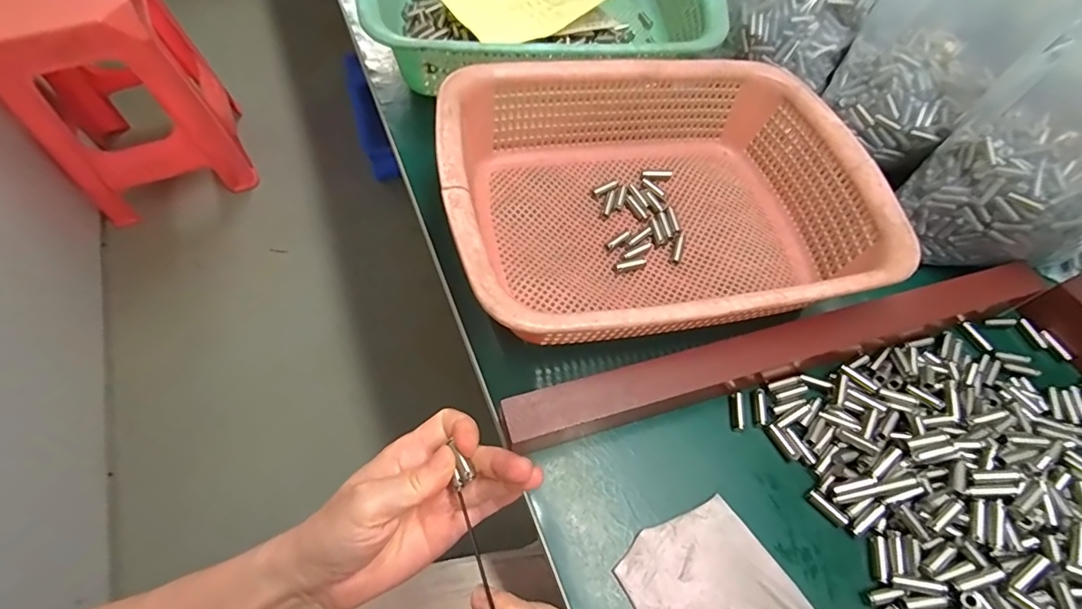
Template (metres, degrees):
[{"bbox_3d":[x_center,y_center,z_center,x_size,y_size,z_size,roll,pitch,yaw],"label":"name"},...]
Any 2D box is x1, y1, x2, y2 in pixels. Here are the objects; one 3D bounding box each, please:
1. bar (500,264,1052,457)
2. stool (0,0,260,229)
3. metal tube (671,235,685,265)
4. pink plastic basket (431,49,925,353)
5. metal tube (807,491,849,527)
[{"bbox_3d":[0.170,0.029,0.329,0.393,0.038,0.028,-14,63,-11],"label":"bar"},{"bbox_3d":[-0.990,-0.499,1.180,0.375,0.488,0.407,-26,66,-16],"label":"stool"},{"bbox_3d":[0.107,-0.044,0.389,0.008,0.005,0.027,18,62,7],"label":"metal tube"},{"bbox_3d":[0.081,-0.077,0.356,0.287,0.092,0.224,-14,63,-11],"label":"pink plastic basket"},{"bbox_3d":[0.171,0.122,0.298,0.006,0.007,0.024,-38,70,-21],"label":"metal tube"}]

